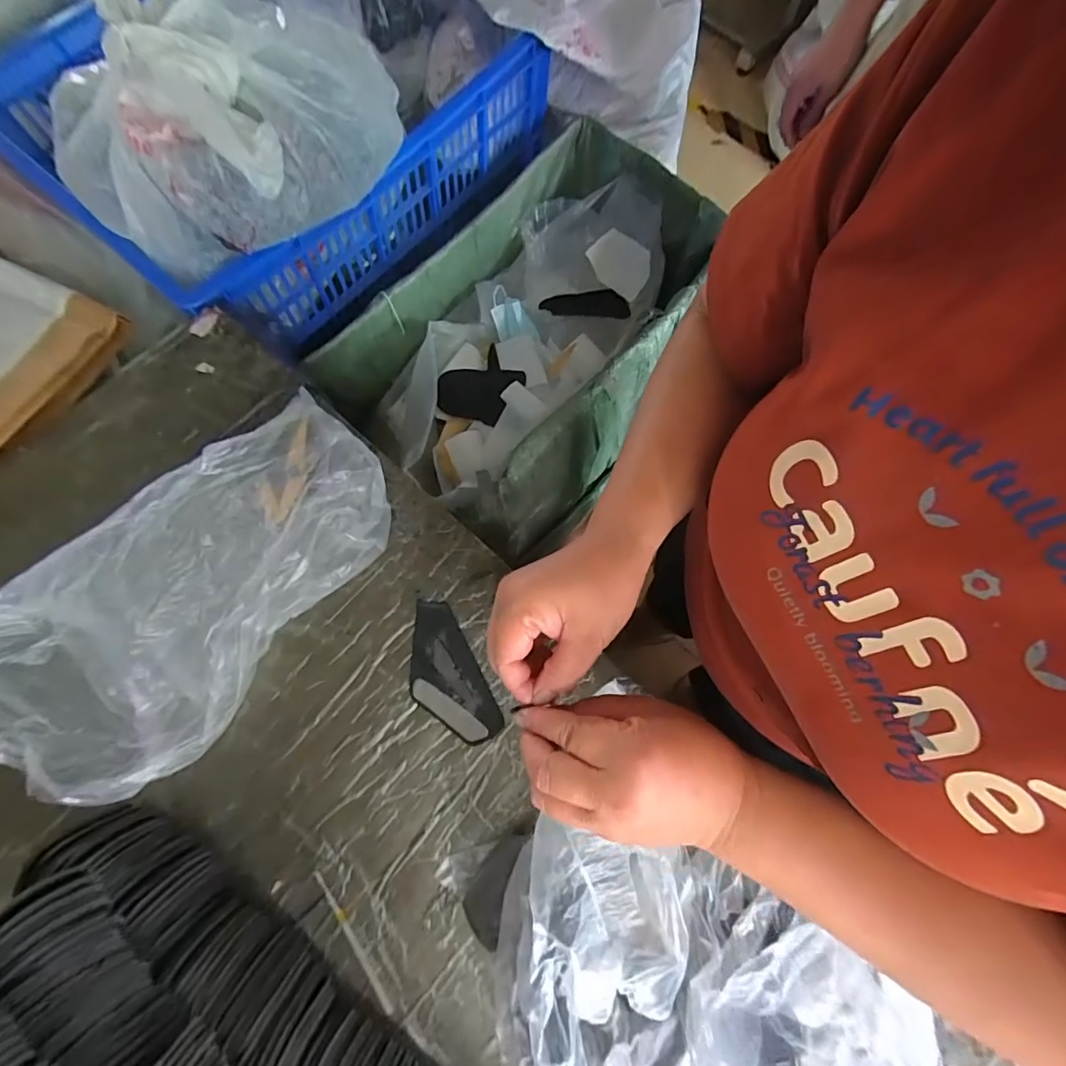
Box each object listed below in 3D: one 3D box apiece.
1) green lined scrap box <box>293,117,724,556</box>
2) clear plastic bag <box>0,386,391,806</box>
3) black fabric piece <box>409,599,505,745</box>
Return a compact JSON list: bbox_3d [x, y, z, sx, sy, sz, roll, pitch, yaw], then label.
[{"bbox_3d":[0.015,-0.306,0.842,0.429,0.259,0.623,36,76,9],"label":"green lined scrap box"},{"bbox_3d":[-0.301,0.044,0.462,0.205,0.094,0.379,41,77,10],"label":"clear plastic bag"},{"bbox_3d":[-0.086,0.138,0.493,0.065,0.005,0.142,-28,76,-9],"label":"black fabric piece"}]

